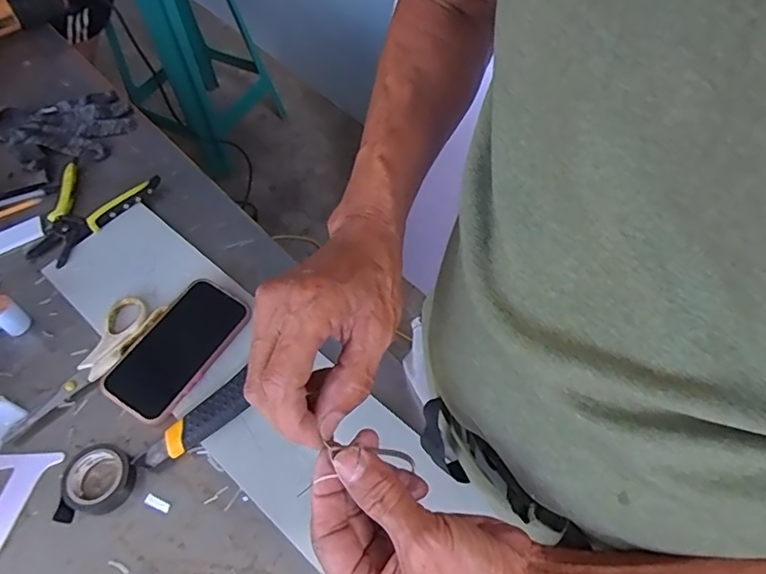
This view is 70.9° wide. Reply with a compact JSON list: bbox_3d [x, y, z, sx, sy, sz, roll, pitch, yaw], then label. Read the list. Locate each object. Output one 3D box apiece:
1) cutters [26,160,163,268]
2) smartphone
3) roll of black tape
[{"bbox_3d":[-0.368,-0.091,0.667,0.131,0.017,0.147,9,58,8],"label":"cutters"},{"bbox_3d":[-0.209,0.060,0.549,0.081,0.011,0.151,30,63,14],"label":"smartphone"},{"bbox_3d":[-0.261,0.176,0.487,0.069,0.022,0.058,-9,57,-3],"label":"roll of black tape"}]

